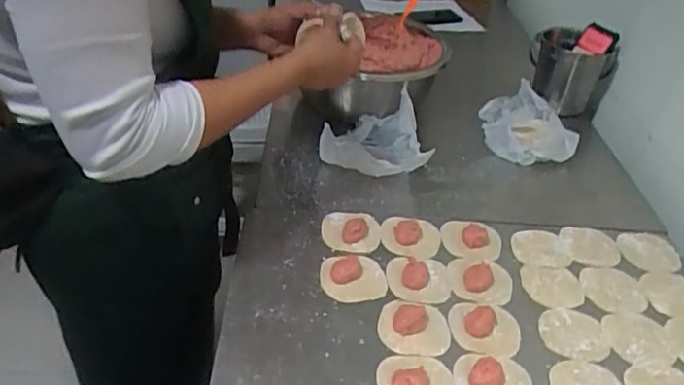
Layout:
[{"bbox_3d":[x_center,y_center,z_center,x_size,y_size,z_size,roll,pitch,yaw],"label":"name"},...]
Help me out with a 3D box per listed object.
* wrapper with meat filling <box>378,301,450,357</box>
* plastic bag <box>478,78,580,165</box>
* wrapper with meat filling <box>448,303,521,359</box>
[{"bbox_3d":[0.082,0.147,0.660,0.078,0.018,0.069,8,39,3],"label":"wrapper with meat filling"},{"bbox_3d":[0.302,-0.108,0.948,0.155,0.112,0.093,16,40,13],"label":"plastic bag"},{"bbox_3d":[0.164,0.155,0.672,0.080,0.012,0.068,5,39,0],"label":"wrapper with meat filling"}]

